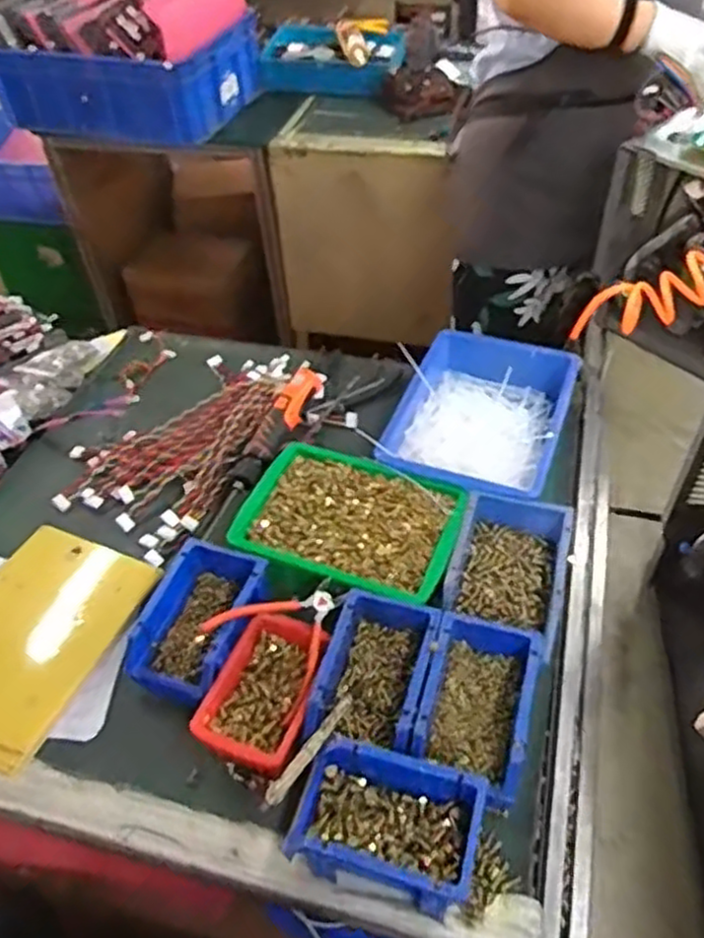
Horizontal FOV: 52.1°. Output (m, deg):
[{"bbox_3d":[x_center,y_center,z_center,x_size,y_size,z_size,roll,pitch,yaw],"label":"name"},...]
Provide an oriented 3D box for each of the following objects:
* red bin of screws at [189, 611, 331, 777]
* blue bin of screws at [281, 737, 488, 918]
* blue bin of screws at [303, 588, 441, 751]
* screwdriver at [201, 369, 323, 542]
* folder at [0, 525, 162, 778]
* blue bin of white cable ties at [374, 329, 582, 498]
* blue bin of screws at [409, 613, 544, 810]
[{"bbox_3d":[-0.082,0.221,0.727,0.096,0.047,0.153,18,50,20],"label":"red bin of screws"},{"bbox_3d":[0.030,0.309,0.632,0.156,0.053,0.104,9,48,13],"label":"blue bin of screws"},{"bbox_3d":[0.026,0.207,0.726,0.101,0.061,0.149,12,48,15],"label":"blue bin of screws"},{"bbox_3d":[-0.119,-0.034,0.984,0.050,0.033,0.315,16,50,19],"label":"screwdriver"},{"bbox_3d":[-0.364,0.190,0.814,0.188,0.025,0.265,17,50,20],"label":"folder"},{"bbox_3d":[0.178,-0.065,0.979,0.206,0.078,0.298,16,50,19],"label":"blue bin of white cable ties"},{"bbox_3d":[0.123,0.229,0.705,0.100,0.061,0.164,11,48,15],"label":"blue bin of screws"}]

